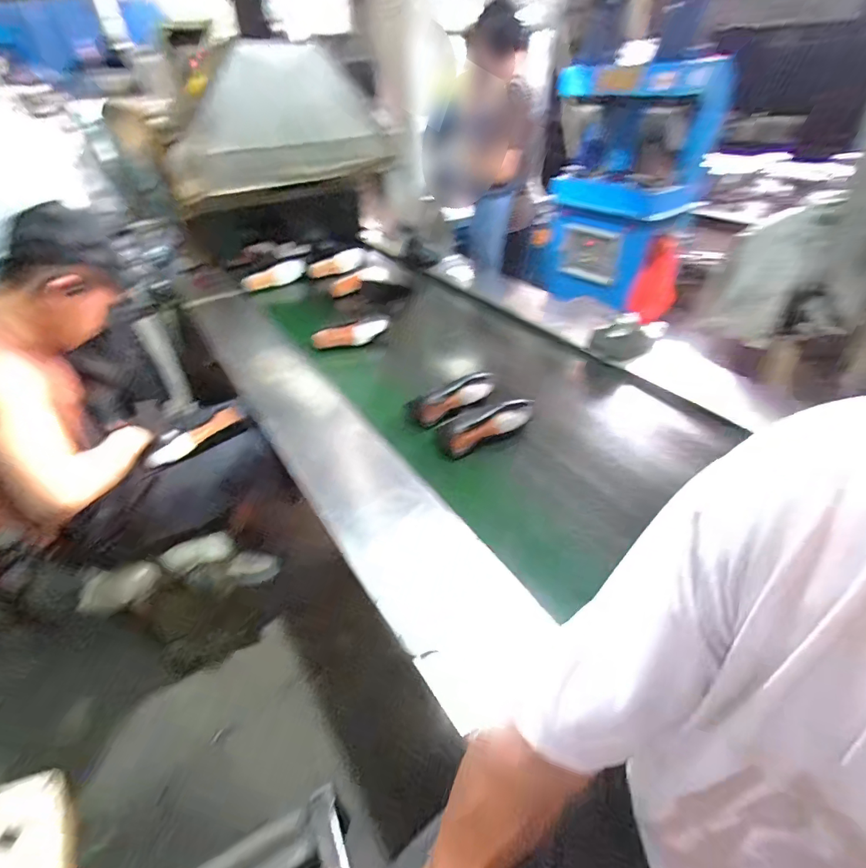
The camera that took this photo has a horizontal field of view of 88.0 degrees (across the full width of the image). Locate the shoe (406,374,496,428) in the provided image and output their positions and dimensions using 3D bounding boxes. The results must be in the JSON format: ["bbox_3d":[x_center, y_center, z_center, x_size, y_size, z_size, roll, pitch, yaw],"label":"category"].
[{"bbox_3d":[0.063,-0.093,1.226,0.285,0.067,0.084,-19,43,-19],"label":"shoe"}]

